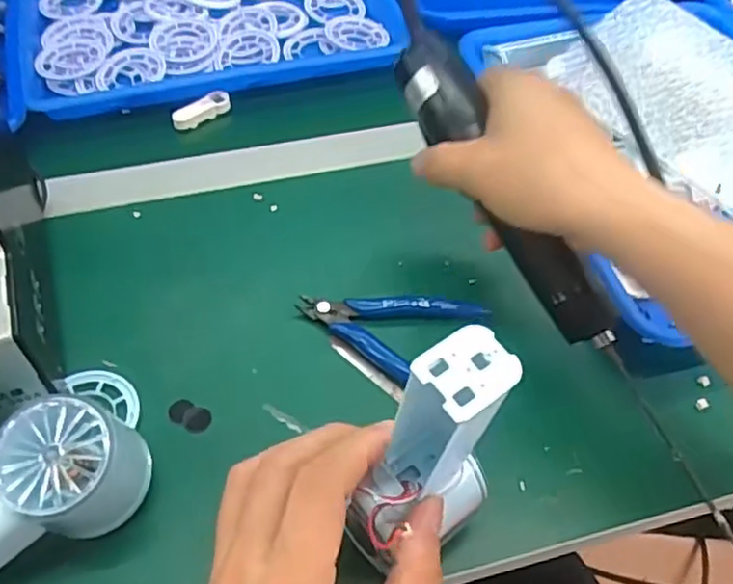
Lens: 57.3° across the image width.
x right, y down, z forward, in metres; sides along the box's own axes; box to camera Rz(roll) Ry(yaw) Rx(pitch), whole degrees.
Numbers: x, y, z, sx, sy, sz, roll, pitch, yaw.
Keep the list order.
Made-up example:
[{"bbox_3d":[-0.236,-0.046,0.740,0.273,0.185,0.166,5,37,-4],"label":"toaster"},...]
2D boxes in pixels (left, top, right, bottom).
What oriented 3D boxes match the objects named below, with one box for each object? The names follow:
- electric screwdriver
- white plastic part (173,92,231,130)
[{"bbox_3d":[0.077,-0.060,0.384,0.031,0.036,0.205,-24,76,-19],"label":"electric screwdriver"},{"bbox_3d":[-0.134,-0.147,0.546,0.053,0.014,0.011,-36,61,-26],"label":"white plastic part"}]

